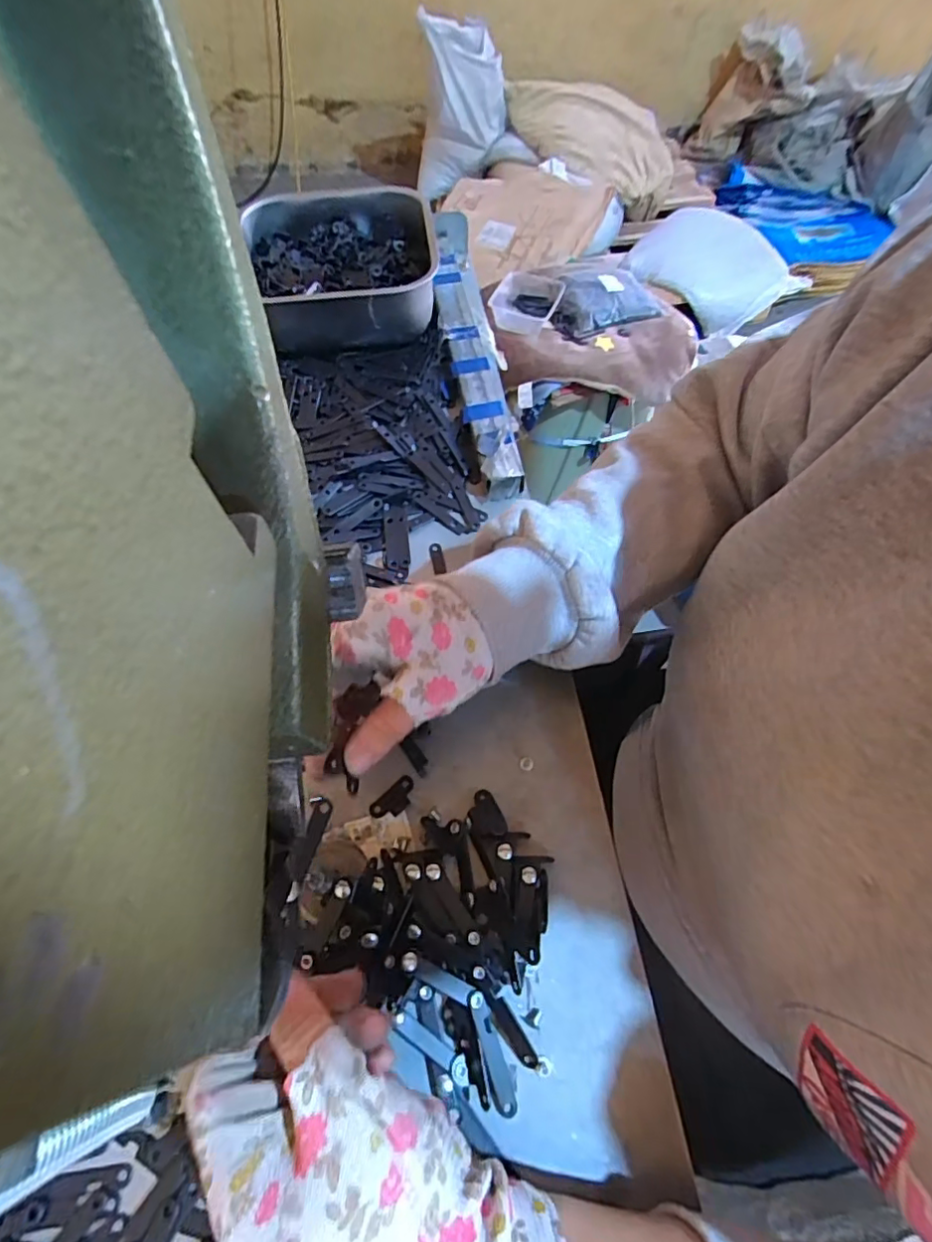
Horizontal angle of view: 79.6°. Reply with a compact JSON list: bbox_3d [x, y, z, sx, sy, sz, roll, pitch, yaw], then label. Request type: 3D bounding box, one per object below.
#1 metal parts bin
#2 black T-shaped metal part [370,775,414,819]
[{"bbox_3d":[-0.117,-0.325,0.515,0.168,0.059,0.183,-5,62,-5],"label":"metal parts bin"},{"bbox_3d":[-0.041,0.104,0.324,0.029,0.004,0.015,-39,70,-21],"label":"black T-shaped metal part"}]

